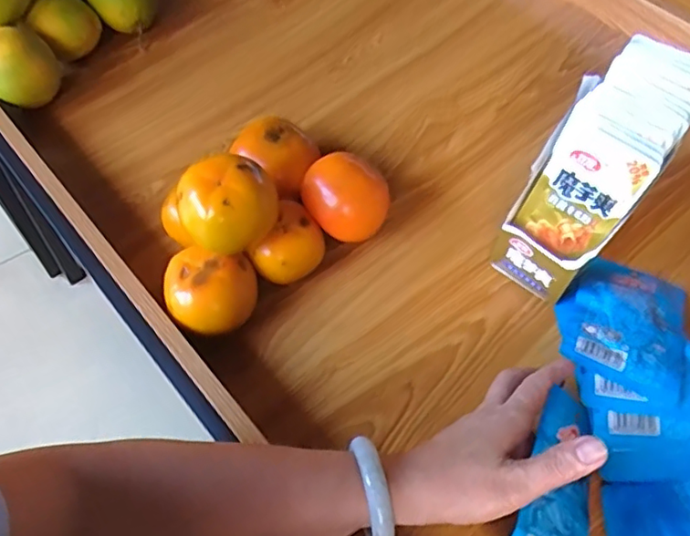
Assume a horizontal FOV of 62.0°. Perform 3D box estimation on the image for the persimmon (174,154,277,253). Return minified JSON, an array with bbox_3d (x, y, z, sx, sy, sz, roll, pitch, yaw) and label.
[{"bbox_3d":[-0.101,-0.060,0.493,0.083,0.057,0.069,-6,56,-8],"label":"persimmon"}]

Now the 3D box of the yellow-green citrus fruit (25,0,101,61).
[{"bbox_3d":[-0.335,-0.290,0.687,0.076,0.074,0.060,-26,61,-20],"label":"yellow-green citrus fruit"}]

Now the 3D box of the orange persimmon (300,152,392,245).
[{"bbox_3d":[0.002,-0.063,0.528,0.073,0.070,0.066,27,58,14],"label":"orange persimmon"}]

